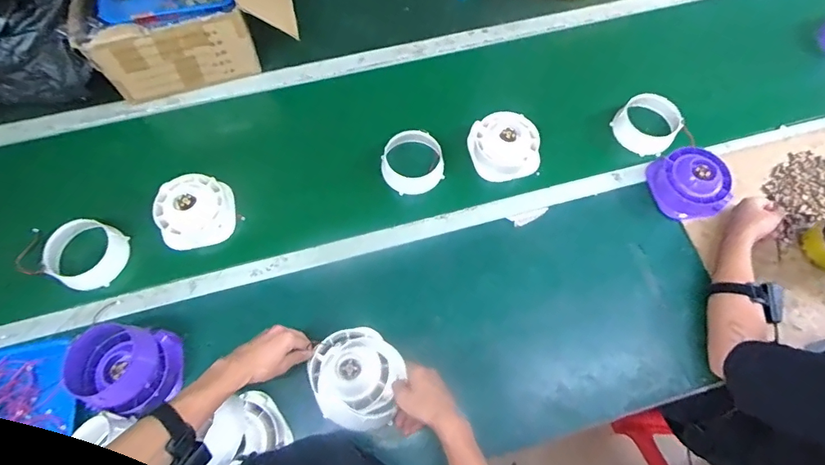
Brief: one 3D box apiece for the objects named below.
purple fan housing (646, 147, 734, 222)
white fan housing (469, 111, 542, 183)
[{"bbox_3d":[0.546,-0.098,0.898,0.128,0.065,0.129,0,67,-1],"label":"purple fan housing"},{"bbox_3d":[0.190,-0.179,0.940,0.129,0.054,0.135,0,67,-1],"label":"white fan housing"}]

